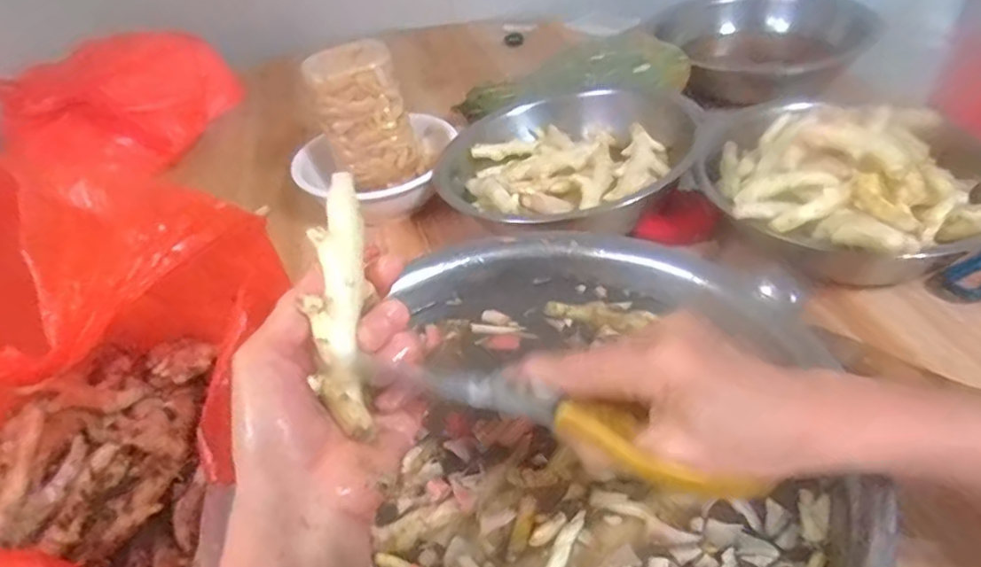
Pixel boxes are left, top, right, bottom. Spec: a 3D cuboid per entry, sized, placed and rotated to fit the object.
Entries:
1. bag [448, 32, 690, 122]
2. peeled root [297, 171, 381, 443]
[{"bbox_3d":[0.084,-0.245,0.820,0.305,0.072,0.081,-6,38,27],"label":"bag"},{"bbox_3d":[-0.075,0.002,0.325,0.022,0.021,0.133,-7,68,2],"label":"peeled root"}]

